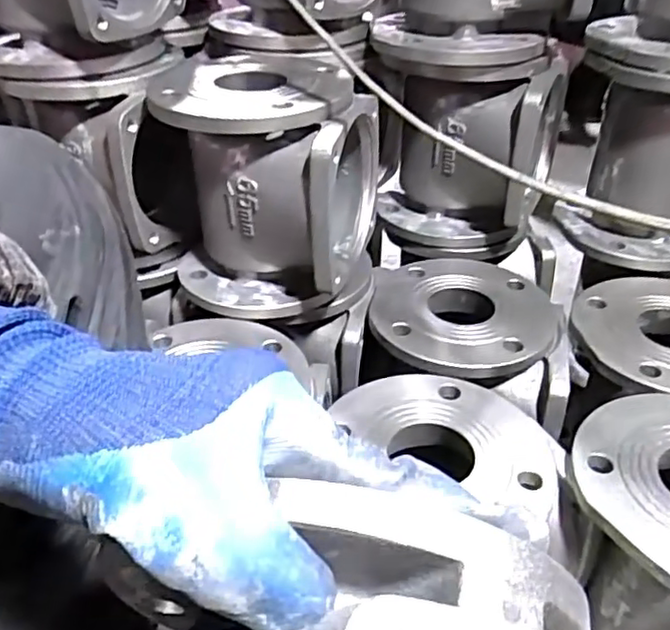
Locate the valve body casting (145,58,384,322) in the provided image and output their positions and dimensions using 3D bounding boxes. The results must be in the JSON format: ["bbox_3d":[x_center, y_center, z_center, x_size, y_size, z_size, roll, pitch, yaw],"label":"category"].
[{"bbox_3d":[-0.065,-0.125,0.634,0.187,0.190,0.159,12,38,18],"label":"valve body casting"}]

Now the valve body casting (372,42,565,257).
[{"bbox_3d":[0.145,-0.187,0.726,0.175,0.210,0.159,12,38,18],"label":"valve body casting"}]

